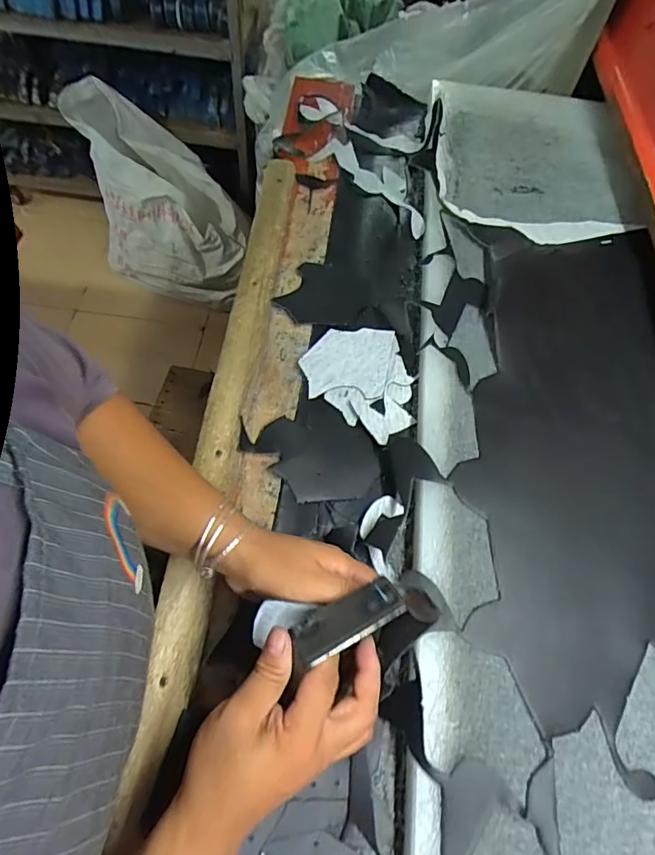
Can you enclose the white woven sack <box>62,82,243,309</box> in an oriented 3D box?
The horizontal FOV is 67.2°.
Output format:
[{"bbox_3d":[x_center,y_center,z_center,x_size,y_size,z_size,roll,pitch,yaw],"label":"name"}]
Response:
[{"bbox_3d":[-0.506,-0.705,1.557,0.415,0.544,0.373,-7,62,-7],"label":"white woven sack"}]

